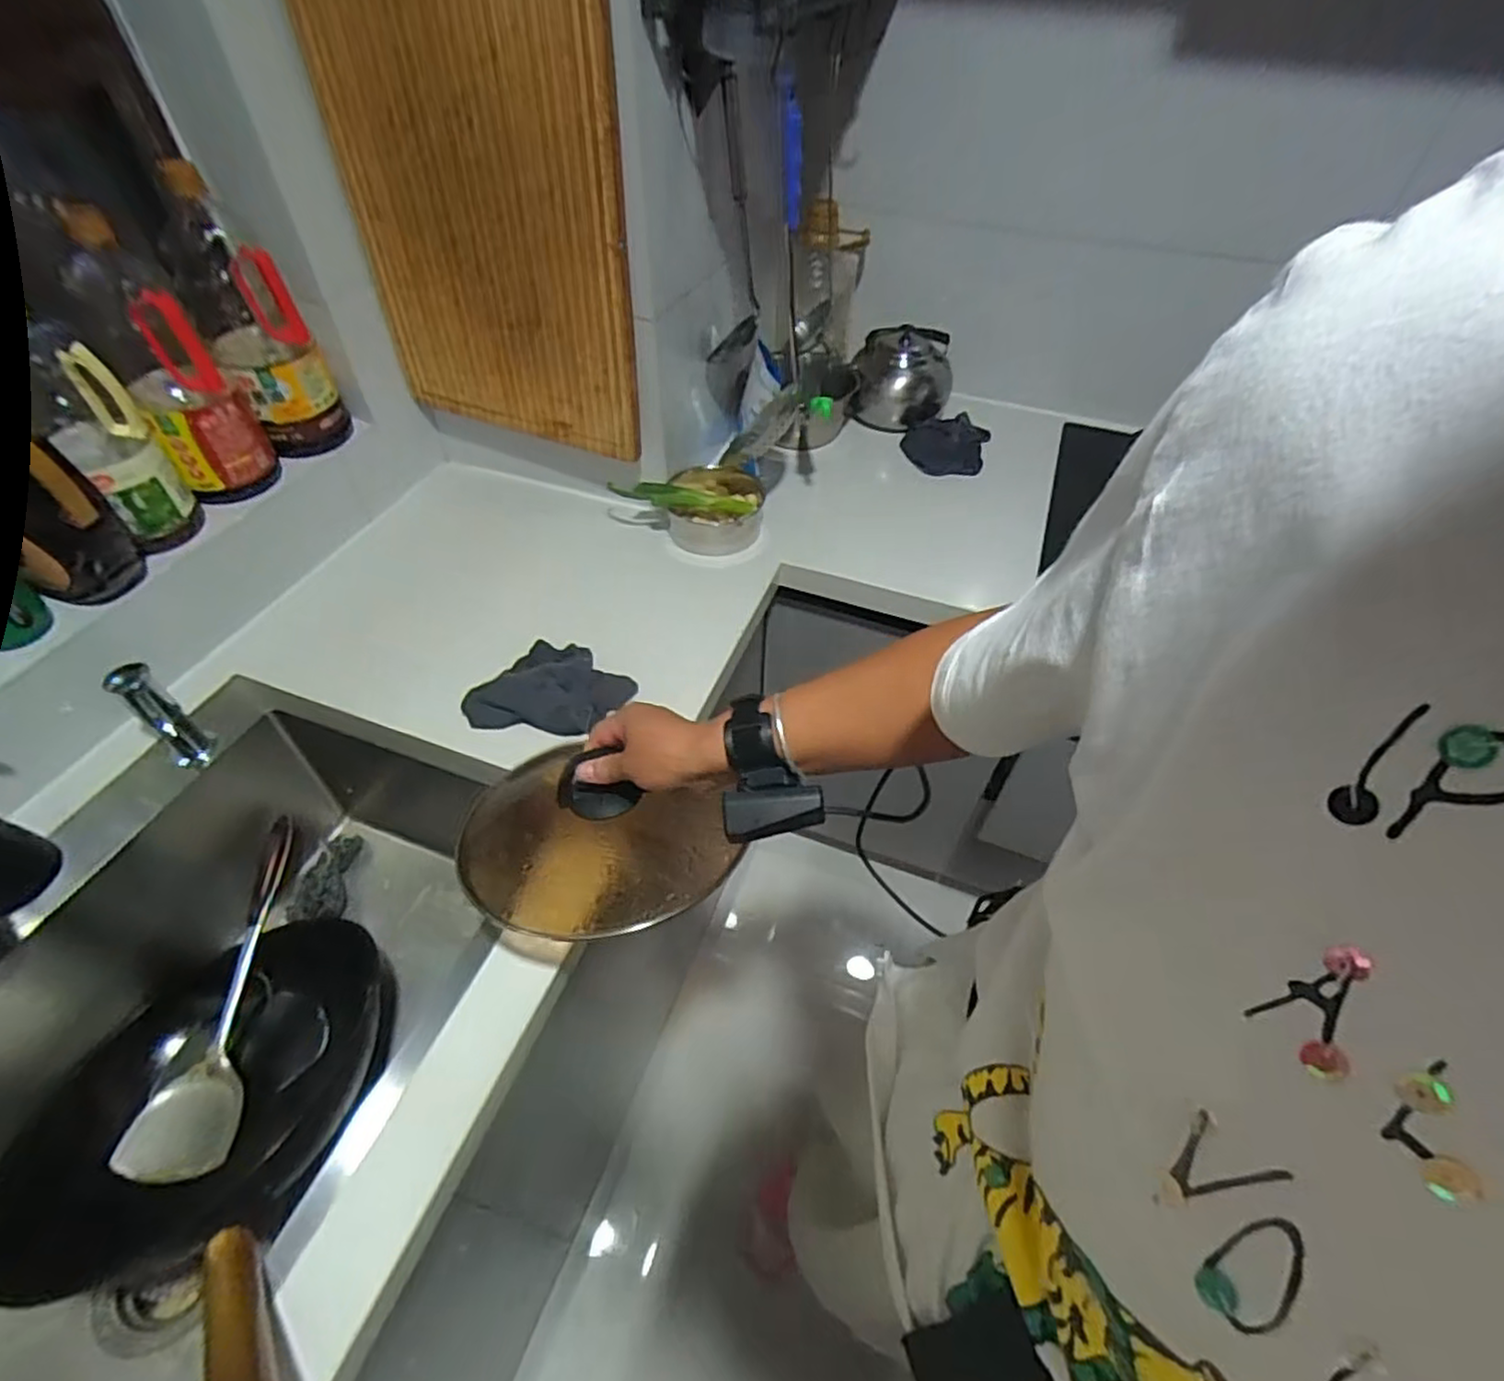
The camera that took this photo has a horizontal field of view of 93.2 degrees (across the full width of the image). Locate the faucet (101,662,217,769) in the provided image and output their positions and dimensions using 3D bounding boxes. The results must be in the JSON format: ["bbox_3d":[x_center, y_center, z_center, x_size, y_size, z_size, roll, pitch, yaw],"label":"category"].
[{"bbox_3d":[-0.559,0.036,0.695,0.081,0.137,0.045,30,56,19],"label":"faucet"}]

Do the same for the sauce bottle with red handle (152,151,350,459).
[{"bbox_3d":[-0.553,-0.408,0.789,0.100,0.280,0.087,-28,58,-23],"label":"sauce bottle with red handle"}]

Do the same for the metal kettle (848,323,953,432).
[{"bbox_3d":[0.259,-0.535,1.203,0.153,0.120,0.152,17,52,10],"label":"metal kettle"}]

